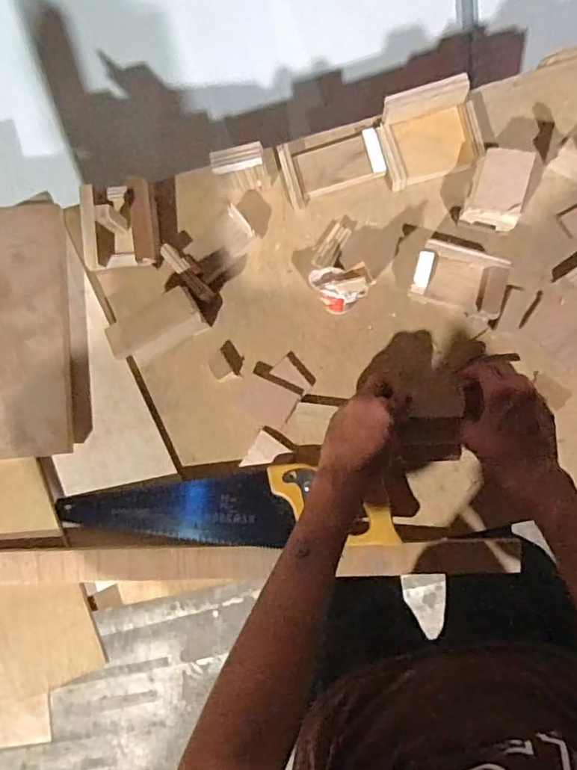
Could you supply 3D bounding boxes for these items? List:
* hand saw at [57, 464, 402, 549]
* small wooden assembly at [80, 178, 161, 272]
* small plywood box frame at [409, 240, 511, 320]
[{"bbox_3d":[-0.081,0.149,0.619,0.400,0.030,0.089,-3,84,7],"label":"hand saw"},{"bbox_3d":[-0.214,-0.203,0.647,0.090,0.057,0.109,-2,84,7],"label":"small wooden assembly"},{"bbox_3d":[0.198,-0.121,0.592,0.105,0.059,0.065,18,87,8],"label":"small plywood box frame"}]

